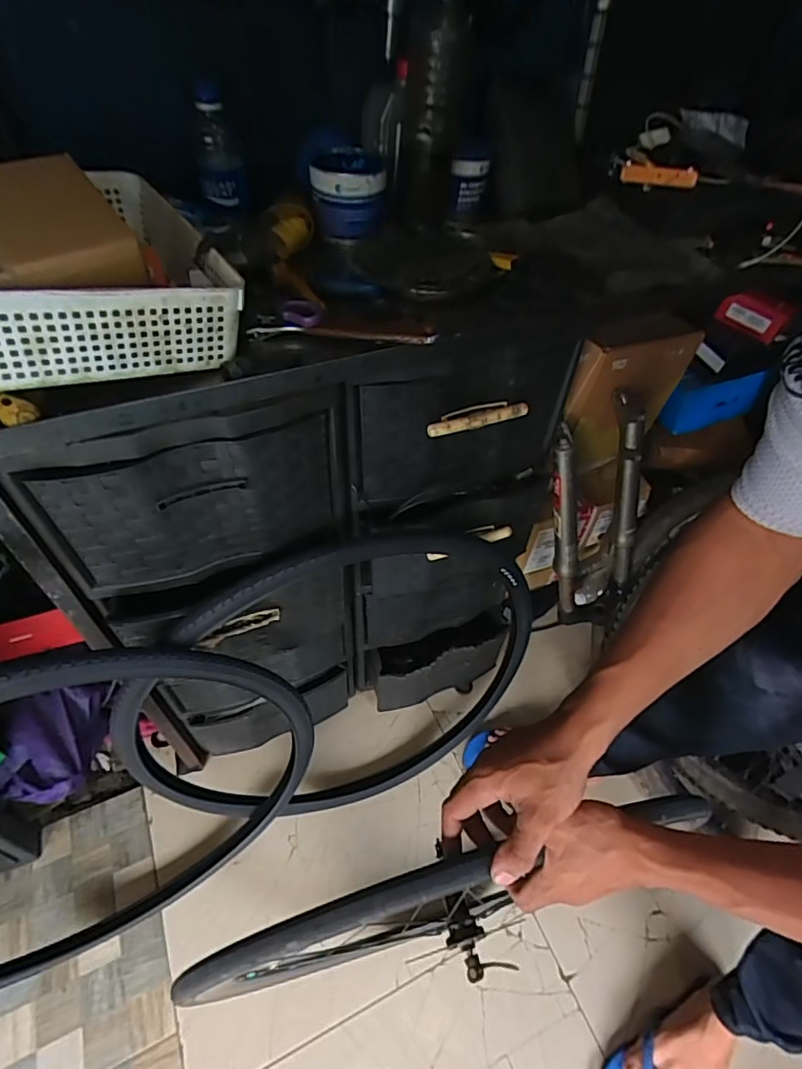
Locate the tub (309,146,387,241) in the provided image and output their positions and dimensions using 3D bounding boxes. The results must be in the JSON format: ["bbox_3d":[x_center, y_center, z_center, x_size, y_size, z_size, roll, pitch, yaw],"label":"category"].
[{"bbox_3d":[-0.075,-0.485,0.759,0.104,0.080,0.114,-2,50,-5],"label":"tub"}]

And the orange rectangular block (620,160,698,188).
[{"bbox_3d":[0.396,-0.552,0.818,0.112,0.022,0.025,5,48,0],"label":"orange rectangular block"}]

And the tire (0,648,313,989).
[{"bbox_3d":[-0.440,0.408,0.722,0.668,0.675,0.038,-26,45,-18],"label":"tire"}]

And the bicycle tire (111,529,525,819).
[{"bbox_3d":[-0.085,0.251,0.895,0.689,0.658,0.120,-19,45,-13],"label":"bicycle tire"}]

